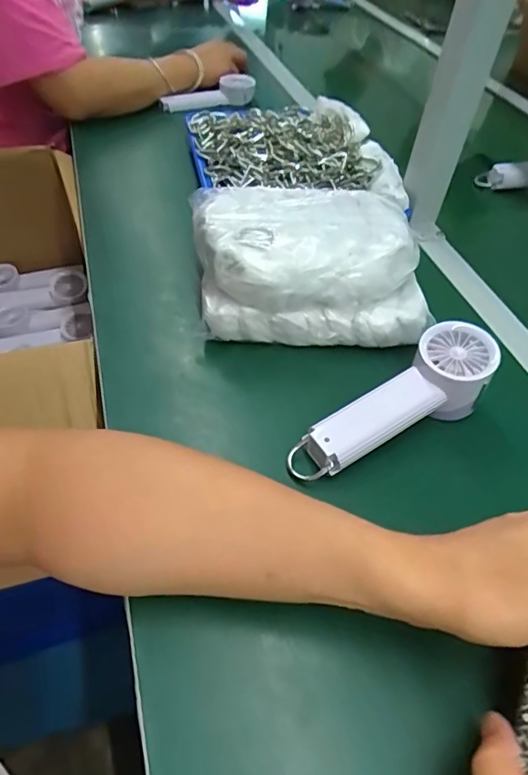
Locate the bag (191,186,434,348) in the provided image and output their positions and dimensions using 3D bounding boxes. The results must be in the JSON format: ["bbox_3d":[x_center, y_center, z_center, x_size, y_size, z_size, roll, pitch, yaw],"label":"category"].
[{"bbox_3d":[0.043,-0.130,0.495,0.215,0.085,0.178,-3,49,-8],"label":"bag"}]

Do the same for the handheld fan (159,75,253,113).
[{"bbox_3d":[-0.092,-0.488,0.833,0.161,0.043,0.039,-18,53,-19],"label":"handheld fan"}]

